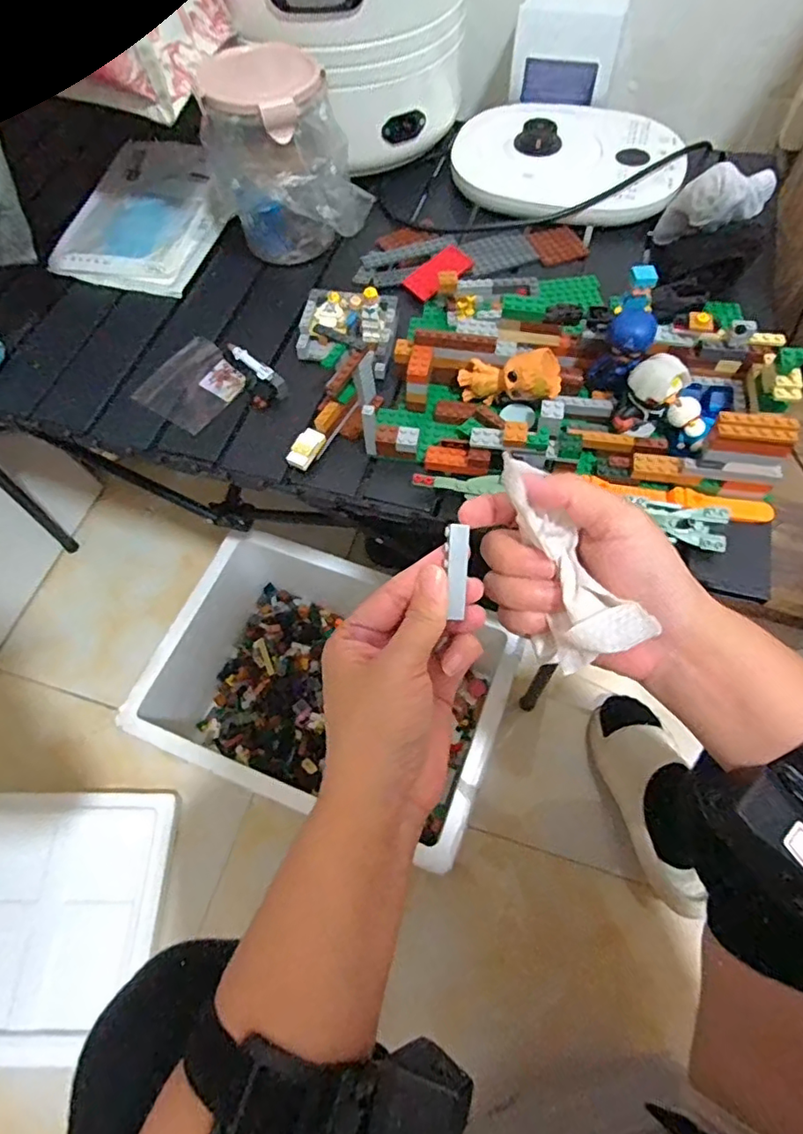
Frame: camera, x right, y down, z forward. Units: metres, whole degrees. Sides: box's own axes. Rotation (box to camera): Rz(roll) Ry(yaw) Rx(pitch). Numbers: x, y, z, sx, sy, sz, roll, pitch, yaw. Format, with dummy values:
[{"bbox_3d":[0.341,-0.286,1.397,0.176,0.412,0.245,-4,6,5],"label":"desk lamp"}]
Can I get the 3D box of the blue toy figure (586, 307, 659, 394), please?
[{"bbox_3d":[0.164,-0.159,0.428,0.034,0.062,0.030,26,66,15],"label":"blue toy figure"}]

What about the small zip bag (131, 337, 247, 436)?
[{"bbox_3d":[-0.179,-0.159,0.495,0.075,0.006,0.079,32,68,17],"label":"small zip bag"}]

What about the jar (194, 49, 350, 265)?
[{"bbox_3d":[-0.105,-0.356,0.512,0.114,0.132,0.109,-1,62,2],"label":"jar"}]

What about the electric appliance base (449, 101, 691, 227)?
[{"bbox_3d":[0.173,-0.427,0.599,0.234,0.036,0.182,9,63,7],"label":"electric appliance base"}]

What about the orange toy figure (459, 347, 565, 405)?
[{"bbox_3d":[0.082,-0.146,0.444,0.075,0.035,0.037,4,60,32],"label":"orange toy figure"}]

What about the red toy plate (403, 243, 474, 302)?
[{"bbox_3d":[0.035,-0.277,0.536,0.030,0.008,0.067,44,82,7],"label":"red toy plate"}]

